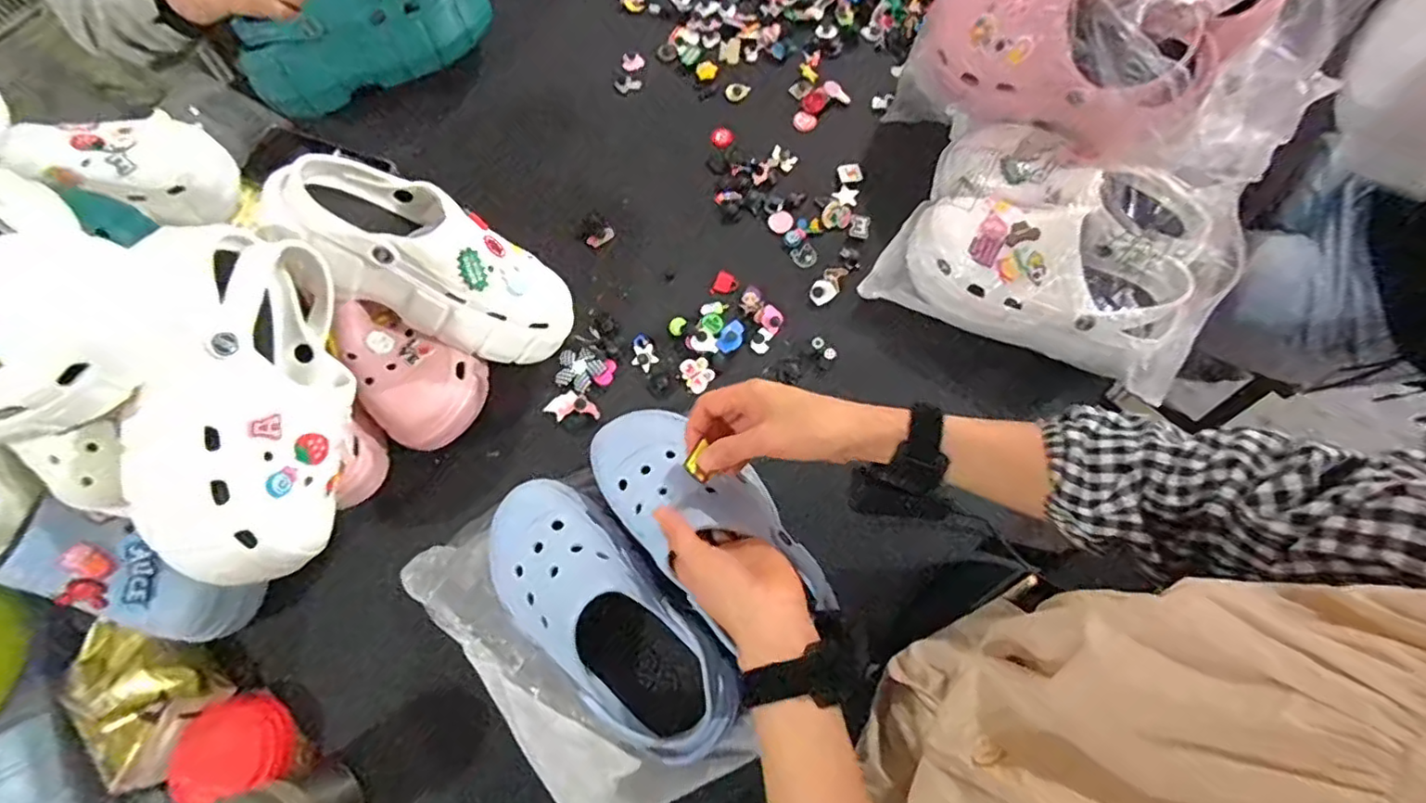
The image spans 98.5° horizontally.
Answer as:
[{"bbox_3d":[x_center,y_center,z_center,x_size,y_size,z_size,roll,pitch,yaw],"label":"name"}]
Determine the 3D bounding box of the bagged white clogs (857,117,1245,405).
[{"bbox_3d":[0.329,-0.154,0.604,0.280,0.109,0.208,26,75,8],"label":"bagged white clogs"}]

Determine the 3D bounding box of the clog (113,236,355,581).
[{"bbox_3d":[-0.362,0.008,0.467,0.091,0.131,0.256,0,83,23],"label":"clog"}]

